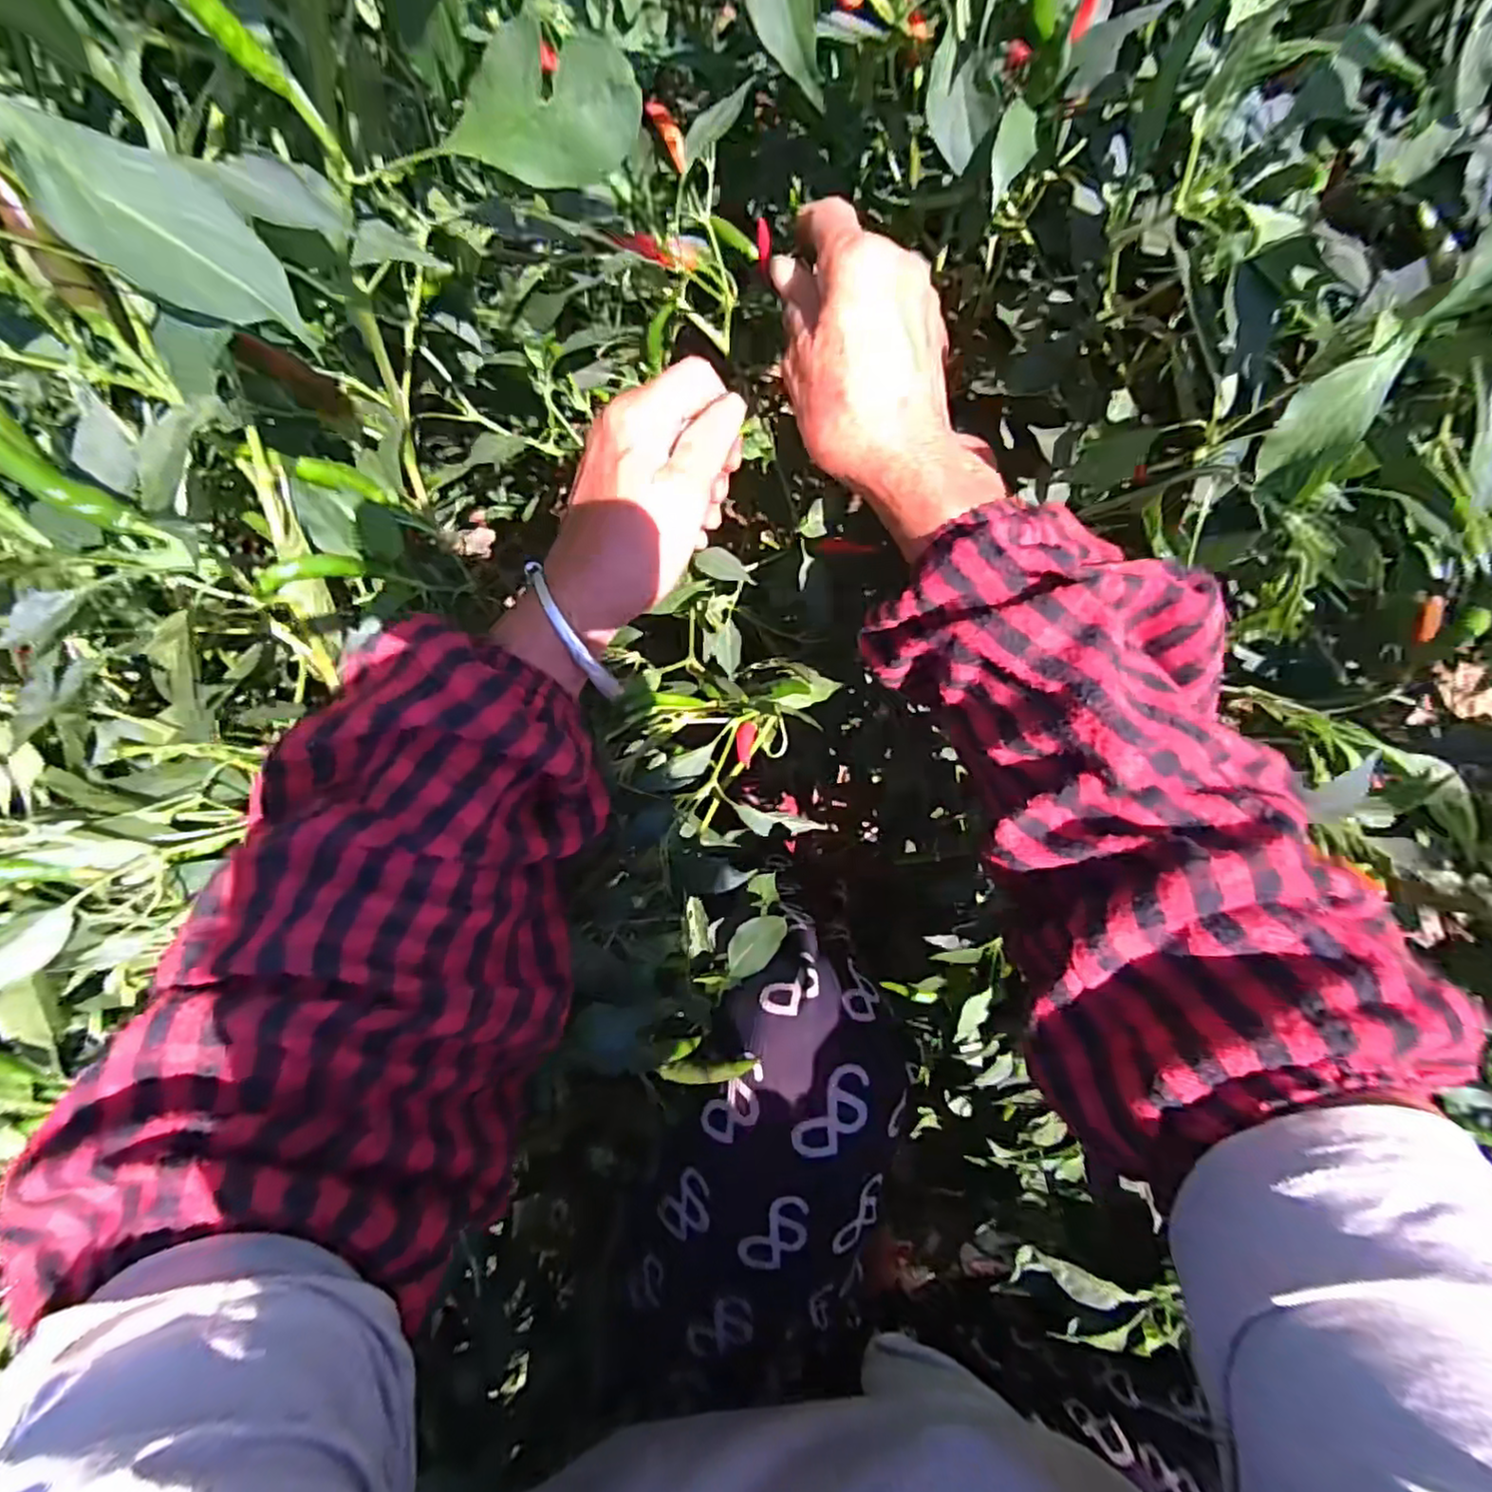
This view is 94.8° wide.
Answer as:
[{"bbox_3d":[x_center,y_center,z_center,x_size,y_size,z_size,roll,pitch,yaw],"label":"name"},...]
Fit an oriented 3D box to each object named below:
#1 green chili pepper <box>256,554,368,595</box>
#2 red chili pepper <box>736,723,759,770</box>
[{"bbox_3d":[-0.147,-0.059,0.232,0.033,0.006,0.007,-28,80,-42],"label":"green chili pepper"},{"bbox_3d":[0.000,-0.002,0.356,0.010,0.010,0.023,14,82,2],"label":"red chili pepper"}]

